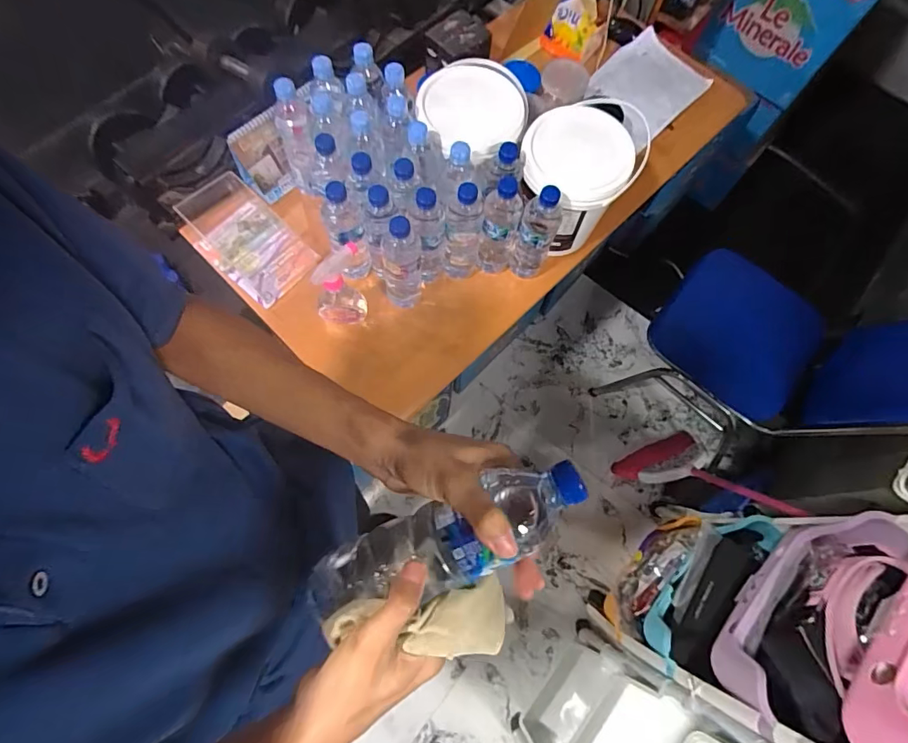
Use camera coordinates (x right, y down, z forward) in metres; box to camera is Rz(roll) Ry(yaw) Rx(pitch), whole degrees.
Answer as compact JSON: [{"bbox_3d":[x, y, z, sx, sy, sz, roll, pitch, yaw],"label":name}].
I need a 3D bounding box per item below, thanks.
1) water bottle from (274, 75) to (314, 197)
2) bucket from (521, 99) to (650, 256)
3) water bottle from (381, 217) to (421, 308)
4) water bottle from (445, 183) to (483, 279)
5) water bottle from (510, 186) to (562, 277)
[{"bbox_3d":[-0.296,-0.431,0.911,0.055,0.239,0.063,-20,73,-9],"label":"water bottle"},{"bbox_3d":[0.220,-0.359,0.943,0.195,0.217,0.215,14,70,2],"label":"bucket"},{"bbox_3d":[-0.092,-0.185,0.841,0.064,0.238,0.060,-4,71,-4],"label":"water bottle"},{"bbox_3d":[0.018,-0.247,0.867,0.065,0.248,0.060,9,70,0],"label":"water bottle"},{"bbox_3d":[0.150,-0.247,0.896,0.064,0.255,0.063,19,71,4],"label":"water bottle"}]

